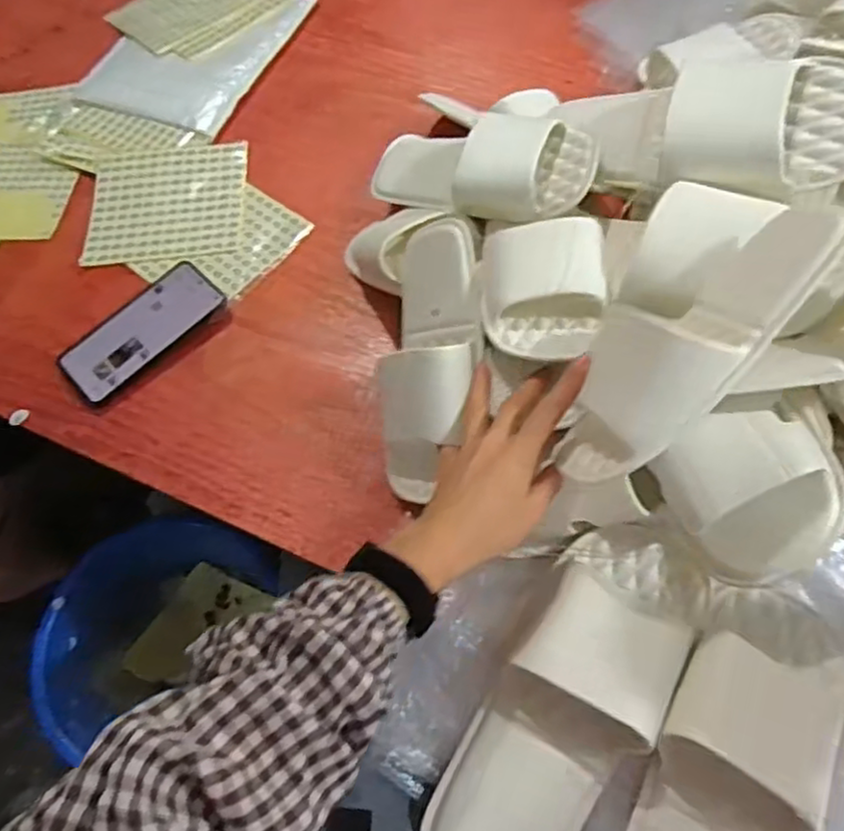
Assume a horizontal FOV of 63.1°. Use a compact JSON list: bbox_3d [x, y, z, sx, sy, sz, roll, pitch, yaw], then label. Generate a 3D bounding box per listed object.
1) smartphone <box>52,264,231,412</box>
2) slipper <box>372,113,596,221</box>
[{"bbox_3d":[-0.277,-0.085,0.675,0.080,0.012,0.164,41,74,16],"label":"smartphone"},{"bbox_3d":[0.051,-0.234,0.641,0.233,0.072,0.101,17,63,40],"label":"slipper"}]

